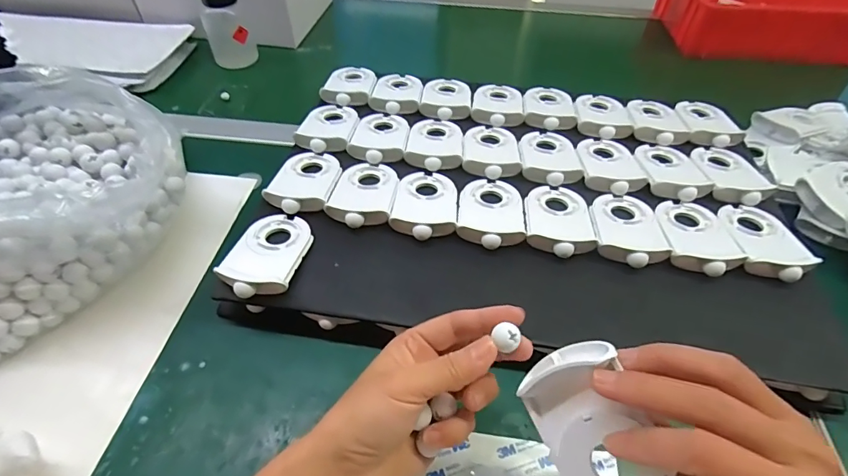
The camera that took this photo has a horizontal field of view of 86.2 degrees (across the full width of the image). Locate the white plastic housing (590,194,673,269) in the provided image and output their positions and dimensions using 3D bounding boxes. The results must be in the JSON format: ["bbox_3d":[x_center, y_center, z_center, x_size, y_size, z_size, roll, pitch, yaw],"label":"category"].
[{"bbox_3d":[0.175,-0.011,0.394,0.057,0.016,0.085,3,48,1],"label":"white plastic housing"}]

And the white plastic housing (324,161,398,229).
[{"bbox_3d":[-0.055,-0.045,0.416,0.057,0.012,0.086,5,48,3],"label":"white plastic housing"}]

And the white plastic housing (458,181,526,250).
[{"bbox_3d":[0.060,-0.025,0.405,0.057,0.016,0.087,6,48,4],"label":"white plastic housing"}]

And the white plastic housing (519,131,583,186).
[{"bbox_3d":[0.128,-0.087,0.463,0.057,0.018,0.091,4,48,2],"label":"white plastic housing"}]

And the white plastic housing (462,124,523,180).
[{"bbox_3d":[0.070,-0.093,0.468,0.057,0.016,0.087,6,48,4],"label":"white plastic housing"}]

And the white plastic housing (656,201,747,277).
[{"bbox_3d":[0.234,-0.005,0.390,0.058,0.014,0.087,2,48,0],"label":"white plastic housing"}]

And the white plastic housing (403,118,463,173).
[{"bbox_3d":[0.013,-0.103,0.474,0.057,0.018,0.089,8,48,5],"label":"white plastic housing"}]

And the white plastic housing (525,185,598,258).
[{"bbox_3d":[0.120,-0.019,0.401,0.056,0.015,0.087,6,48,4],"label":"white plastic housing"}]

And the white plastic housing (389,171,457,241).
[{"bbox_3d":[0.002,-0.034,0.410,0.056,0.016,0.087,5,48,3],"label":"white plastic housing"}]

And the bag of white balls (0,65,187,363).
[{"bbox_3d":[-0.335,-0.048,0.374,0.221,0.107,0.217,37,56,28],"label":"bag of white balls"}]

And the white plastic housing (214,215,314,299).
[{"bbox_3d":[-0.127,0.010,0.369,0.054,0.018,0.086,9,48,6],"label":"white plastic housing"}]

